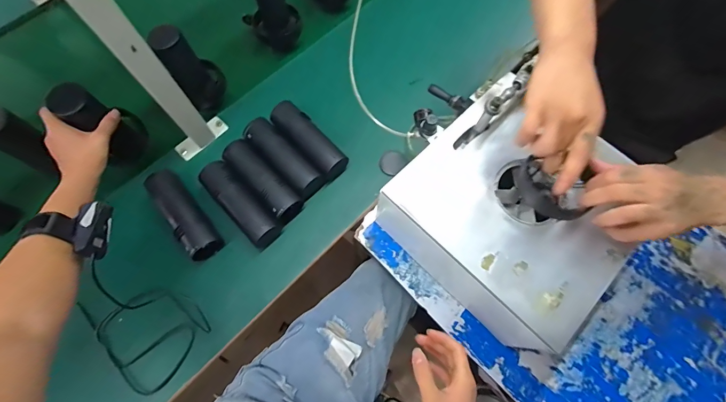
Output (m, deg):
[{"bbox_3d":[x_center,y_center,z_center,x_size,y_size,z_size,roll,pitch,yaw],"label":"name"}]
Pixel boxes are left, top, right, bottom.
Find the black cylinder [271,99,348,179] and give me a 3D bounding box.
[{"bbox_3d":[-0.102,-0.112,0.638,0.058,0.049,0.162,-42,76,-14],"label":"black cylinder"}]

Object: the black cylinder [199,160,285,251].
[{"bbox_3d":[-0.210,0.004,0.595,0.053,0.050,0.159,-42,76,-15],"label":"black cylinder"}]

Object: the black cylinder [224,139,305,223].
[{"bbox_3d":[-0.177,-0.036,0.610,0.159,0.049,0.053,43,75,13],"label":"black cylinder"}]

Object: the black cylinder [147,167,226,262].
[{"bbox_3d":[-0.302,0.021,0.591,0.058,0.066,0.164,-36,74,-12],"label":"black cylinder"}]

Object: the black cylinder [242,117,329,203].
[{"bbox_3d":[-0.144,-0.075,0.626,0.052,0.048,0.161,-43,77,-15],"label":"black cylinder"}]

